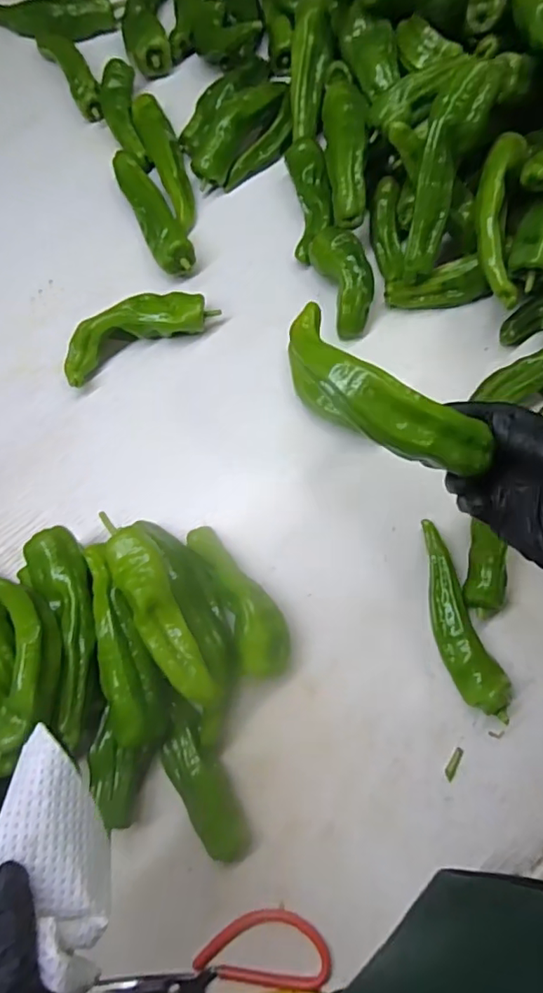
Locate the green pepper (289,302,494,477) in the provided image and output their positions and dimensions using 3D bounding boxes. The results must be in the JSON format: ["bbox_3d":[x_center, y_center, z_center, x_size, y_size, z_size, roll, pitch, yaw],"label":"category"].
[{"bbox_3d":[0.065,-0.061,0.323,0.143,0.029,0.057,35,77,9],"label":"green pepper"}]

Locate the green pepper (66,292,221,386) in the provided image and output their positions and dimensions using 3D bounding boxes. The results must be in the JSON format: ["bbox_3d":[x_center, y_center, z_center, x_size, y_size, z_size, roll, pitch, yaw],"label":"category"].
[{"bbox_3d":[-0.133,-0.161,0.528,0.149,0.042,0.047,-28,75,-5],"label":"green pepper"}]

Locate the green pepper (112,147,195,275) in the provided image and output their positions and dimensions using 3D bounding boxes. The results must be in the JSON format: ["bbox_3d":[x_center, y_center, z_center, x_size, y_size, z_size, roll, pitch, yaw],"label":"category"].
[{"bbox_3d":[-0.120,-0.291,0.563,0.037,0.035,0.153,-25,75,-4],"label":"green pepper"}]

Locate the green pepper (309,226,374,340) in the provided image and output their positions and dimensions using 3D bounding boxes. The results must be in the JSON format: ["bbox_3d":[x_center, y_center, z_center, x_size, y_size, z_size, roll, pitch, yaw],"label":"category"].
[{"bbox_3d":[0.072,-0.207,0.517,0.047,0.042,0.106,-17,91,-4],"label":"green pepper"}]

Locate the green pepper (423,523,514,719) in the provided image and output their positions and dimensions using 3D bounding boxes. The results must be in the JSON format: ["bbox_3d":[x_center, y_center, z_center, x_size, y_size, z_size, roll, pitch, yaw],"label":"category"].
[{"bbox_3d":[0.147,0.099,0.444,0.037,0.042,0.155,-20,75,-3],"label":"green pepper"}]

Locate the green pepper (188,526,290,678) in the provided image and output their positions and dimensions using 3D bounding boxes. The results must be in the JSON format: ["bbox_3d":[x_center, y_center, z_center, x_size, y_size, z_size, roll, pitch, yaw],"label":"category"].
[{"bbox_3d":[-0.025,0.082,0.454,0.045,0.037,0.134,-25,75,-4],"label":"green pepper"}]

